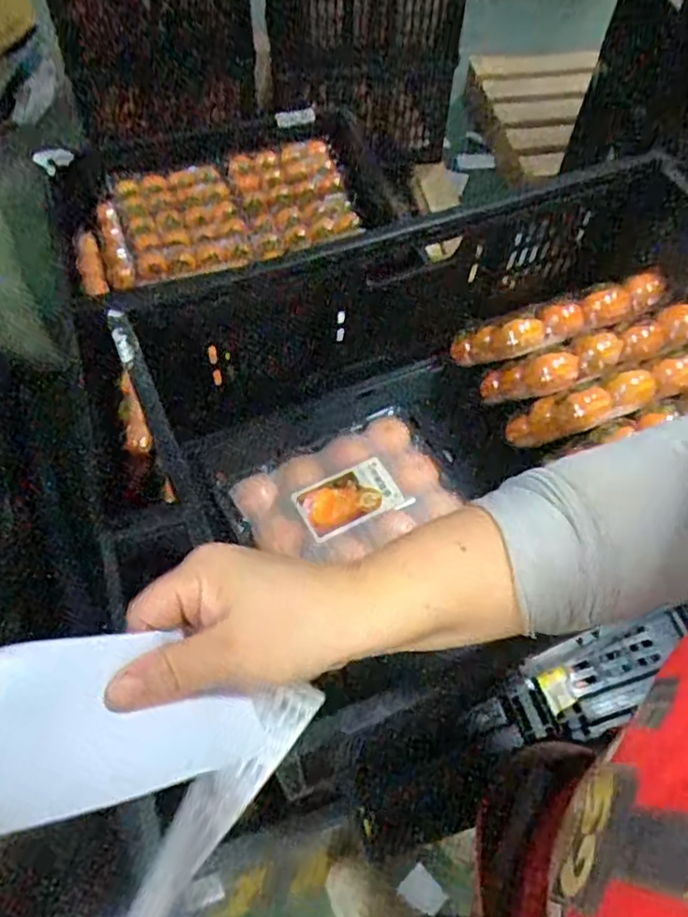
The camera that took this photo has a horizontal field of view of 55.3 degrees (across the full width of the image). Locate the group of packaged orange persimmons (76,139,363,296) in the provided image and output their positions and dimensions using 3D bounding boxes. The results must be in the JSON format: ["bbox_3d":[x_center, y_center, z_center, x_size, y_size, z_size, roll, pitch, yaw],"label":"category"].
[{"bbox_3d":[-0.247,-0.474,1.282,0.536,0.053,0.302,-16,60,-11],"label":"group of packaged orange persimmons"}]

